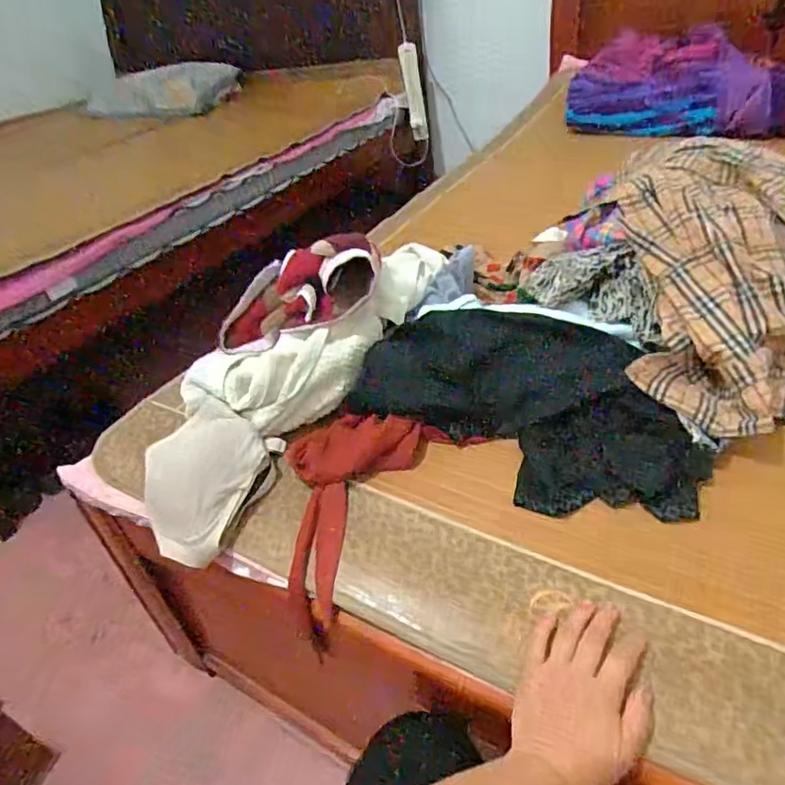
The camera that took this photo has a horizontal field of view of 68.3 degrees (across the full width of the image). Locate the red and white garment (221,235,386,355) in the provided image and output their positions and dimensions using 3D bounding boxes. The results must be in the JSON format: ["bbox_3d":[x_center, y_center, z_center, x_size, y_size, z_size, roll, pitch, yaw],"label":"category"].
[{"bbox_3d":[-0.121,-0.130,0.750,0.240,0.088,0.098,-21,31,27],"label":"red and white garment"}]

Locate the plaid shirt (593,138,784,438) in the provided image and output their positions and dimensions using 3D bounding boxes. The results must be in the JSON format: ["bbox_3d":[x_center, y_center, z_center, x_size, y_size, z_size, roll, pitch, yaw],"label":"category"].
[{"bbox_3d":[0.436,-0.131,0.700,0.282,0.203,0.372,2,38,12],"label":"plaid shirt"}]

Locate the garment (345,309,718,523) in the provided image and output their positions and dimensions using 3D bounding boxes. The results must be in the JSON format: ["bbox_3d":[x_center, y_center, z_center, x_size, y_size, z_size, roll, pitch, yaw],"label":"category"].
[{"bbox_3d":[0.156,0.012,0.680,0.397,0.111,0.211,13,42,25],"label":"garment"}]

